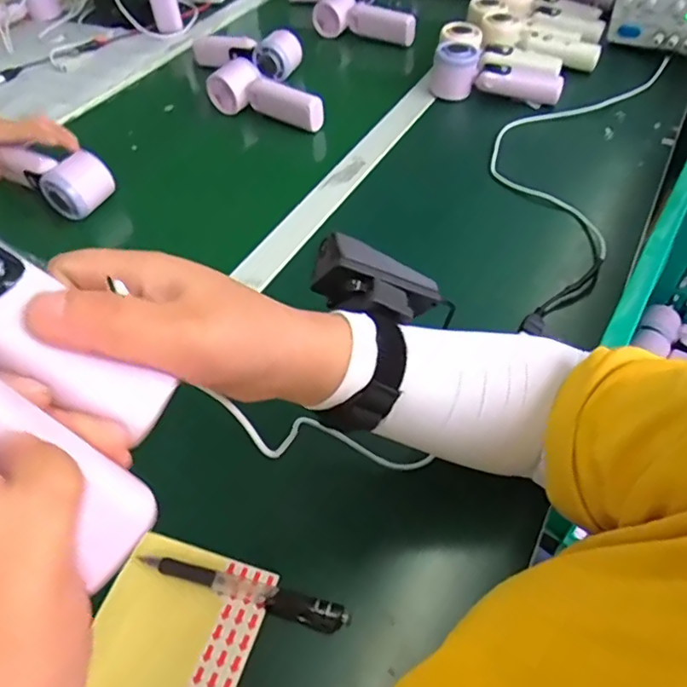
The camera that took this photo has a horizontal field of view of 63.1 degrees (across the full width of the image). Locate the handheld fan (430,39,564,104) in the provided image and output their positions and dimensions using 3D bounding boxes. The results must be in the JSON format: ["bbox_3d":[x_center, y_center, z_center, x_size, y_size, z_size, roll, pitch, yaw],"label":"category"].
[{"bbox_3d":[0.206,-0.357,0.751,0.168,0.066,0.060,22,54,22],"label":"handheld fan"}]

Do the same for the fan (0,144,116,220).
[{"bbox_3d":[-0.330,-0.192,0.636,0.137,0.054,0.058,25,55,24],"label":"fan"}]

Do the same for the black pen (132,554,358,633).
[{"bbox_3d":[-0.063,0.154,0.352,0.136,0.009,0.015,11,51,14],"label":"black pen"}]

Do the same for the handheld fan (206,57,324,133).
[{"bbox_3d":[-0.103,-0.319,0.728,0.171,0.051,0.052,30,57,26],"label":"handheld fan"}]

